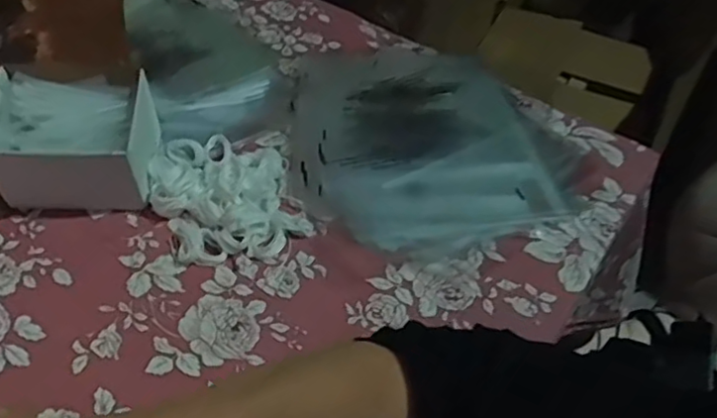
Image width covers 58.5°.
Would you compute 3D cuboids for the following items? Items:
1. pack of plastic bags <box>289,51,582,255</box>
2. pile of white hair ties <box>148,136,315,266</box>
[{"bbox_3d":[0.059,-0.076,0.620,0.255,0.020,0.263,-12,51,-15],"label":"pack of plastic bags"},{"bbox_3d":[-0.113,-0.015,0.543,0.114,0.029,0.134,-14,51,-17],"label":"pile of white hair ties"}]

